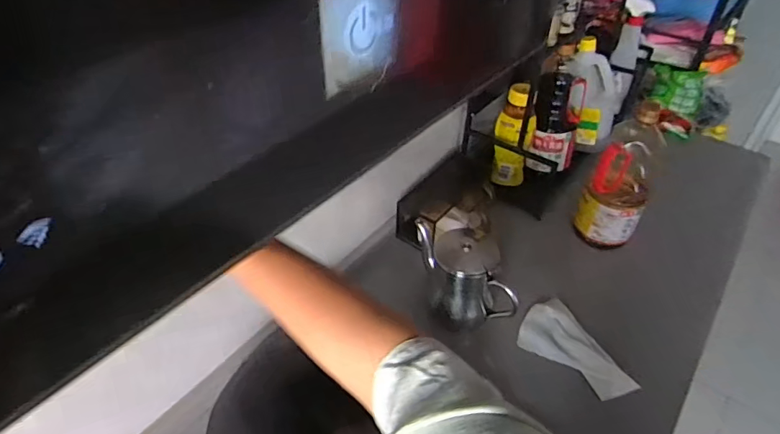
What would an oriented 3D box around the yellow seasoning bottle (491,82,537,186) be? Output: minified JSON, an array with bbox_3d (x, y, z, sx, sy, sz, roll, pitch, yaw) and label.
[{"bbox_3d":[0.258,-0.162,1.035,0.078,0.244,0.061,10,43,9],"label":"yellow seasoning bottle"}]

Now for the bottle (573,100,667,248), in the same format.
[{"bbox_3d":[0.429,-0.078,0.912,0.106,0.288,0.107,25,47,23],"label":"bottle"}]

